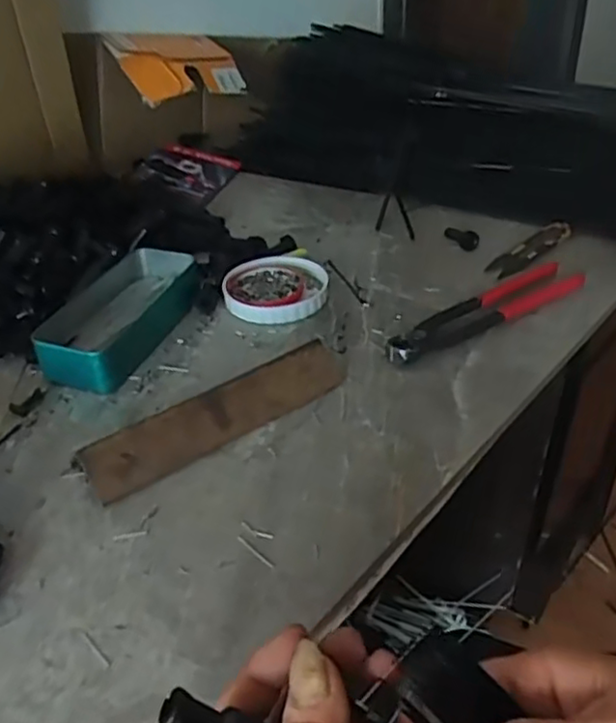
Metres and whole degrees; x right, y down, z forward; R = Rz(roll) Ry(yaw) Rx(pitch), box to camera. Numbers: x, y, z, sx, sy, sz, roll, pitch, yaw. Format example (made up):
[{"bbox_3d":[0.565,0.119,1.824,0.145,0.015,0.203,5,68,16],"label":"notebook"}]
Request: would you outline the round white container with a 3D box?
[{"bbox_3d":[-0.027,-0.063,0.582,0.086,0.014,0.089,-1,36,4],"label":"round white container"}]

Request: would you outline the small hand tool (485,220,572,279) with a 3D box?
[{"bbox_3d":[0.202,-0.105,0.622,0.115,0.008,0.028,-31,44,-32],"label":"small hand tool"}]

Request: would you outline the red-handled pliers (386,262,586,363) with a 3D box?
[{"bbox_3d":[0.142,-0.042,0.537,0.202,0.015,0.044,-26,41,-27],"label":"red-handled pliers"}]

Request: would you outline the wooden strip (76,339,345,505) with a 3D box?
[{"bbox_3d":[-0.055,0.035,0.438,0.178,0.035,0.006,-26,1,-28],"label":"wooden strip"}]

